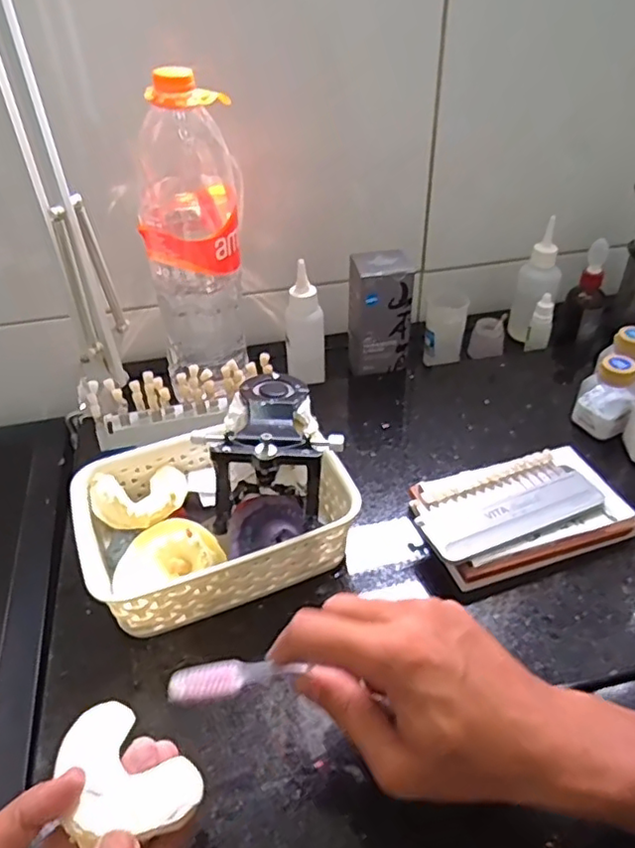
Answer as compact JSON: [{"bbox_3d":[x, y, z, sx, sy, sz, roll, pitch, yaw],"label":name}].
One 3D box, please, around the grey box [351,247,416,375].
[{"bbox_3d":[0.067,-0.114,0.648,0.058,0.129,0.052,-7,39,-5],"label":"grey box"}]

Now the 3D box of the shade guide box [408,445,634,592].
[{"bbox_3d":[0.160,0.072,0.489,0.164,0.033,0.091,-12,39,-11],"label":"shade guide box"}]

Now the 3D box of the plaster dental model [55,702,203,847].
[{"bbox_3d":[-0.095,0.169,0.288,0.069,0.022,0.055,33,29,29],"label":"plaster dental model"}]

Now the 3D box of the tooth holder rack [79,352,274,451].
[{"bbox_3d":[-0.118,-0.020,0.538,0.156,0.057,0.029,-7,39,-7],"label":"tooth holder rack"}]

